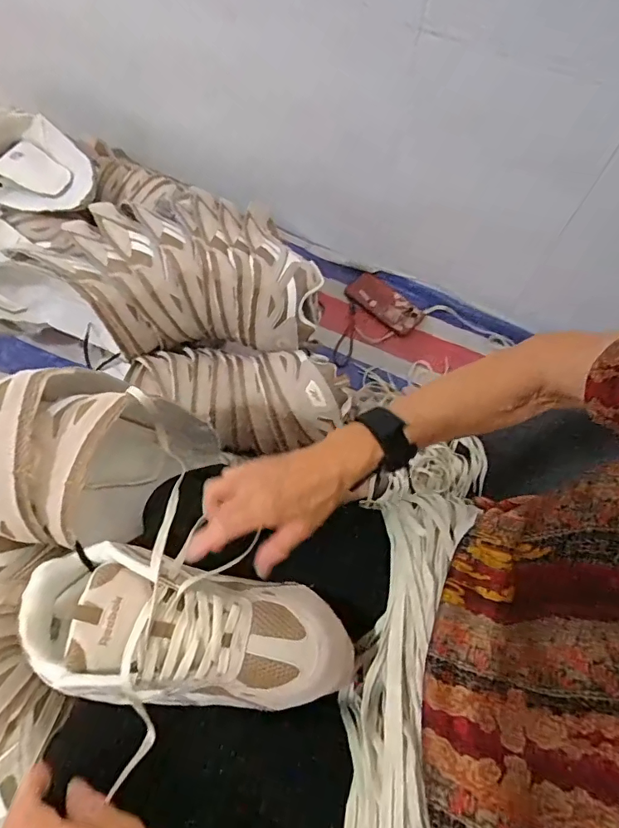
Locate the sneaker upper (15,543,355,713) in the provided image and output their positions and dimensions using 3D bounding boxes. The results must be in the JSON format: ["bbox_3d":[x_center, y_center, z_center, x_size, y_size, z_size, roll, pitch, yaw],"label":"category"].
[{"bbox_3d":[-0.099,0.176,0.387,0.259,0.065,0.102,11,65,-3],"label":"sneaker upper"}]

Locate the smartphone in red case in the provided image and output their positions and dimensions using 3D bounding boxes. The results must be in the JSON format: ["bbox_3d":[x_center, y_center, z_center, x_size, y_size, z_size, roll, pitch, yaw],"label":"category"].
[{"bbox_3d":[0.154,-0.228,0.974,0.160,0.017,0.075,40,88,15],"label":"smartphone in red case"}]

